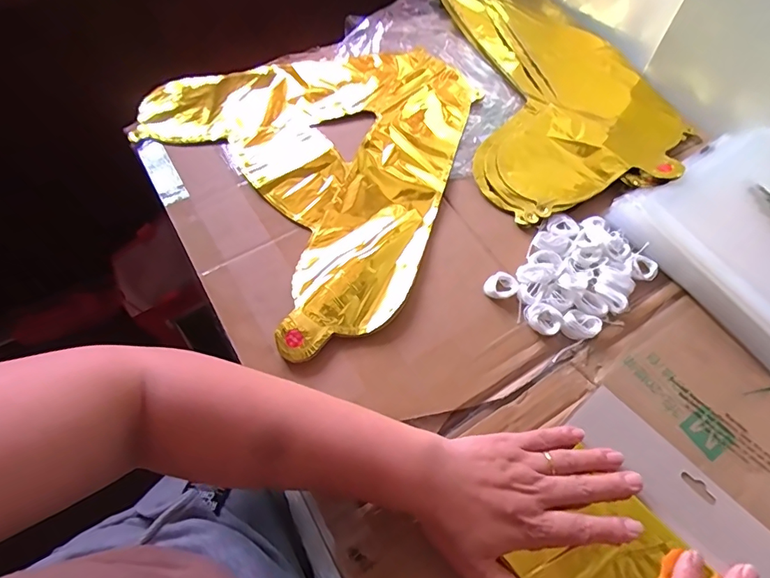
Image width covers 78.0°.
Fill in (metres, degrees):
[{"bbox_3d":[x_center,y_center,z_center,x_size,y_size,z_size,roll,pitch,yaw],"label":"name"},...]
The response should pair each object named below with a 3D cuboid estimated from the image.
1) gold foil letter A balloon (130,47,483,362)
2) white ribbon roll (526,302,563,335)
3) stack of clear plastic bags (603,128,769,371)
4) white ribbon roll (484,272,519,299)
[{"bbox_3d":[-0.047,-0.166,0.519,0.343,0.017,0.403,-33,66,-18],"label":"gold foil letter A balloon"},{"bbox_3d":[0.140,0.027,0.418,0.027,0.011,0.029,0,61,-1],"label":"white ribbon roll"},{"bbox_3d":[0.375,-0.051,0.454,0.228,0.034,0.221,-31,66,-17],"label":"stack of clear plastic bags"},{"bbox_3d":[0.106,-0.002,0.435,0.030,0.009,0.024,-28,65,-16],"label":"white ribbon roll"}]

